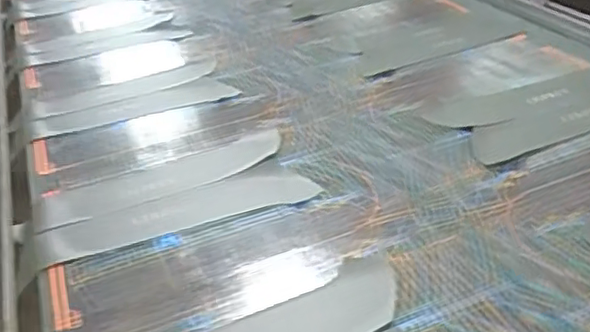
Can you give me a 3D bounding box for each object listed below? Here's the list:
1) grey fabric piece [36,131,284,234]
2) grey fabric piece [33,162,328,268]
[{"bbox_3d":[-0.216,0.017,1.016,0.412,0.014,0.122,-15,34,-15],"label":"grey fabric piece"},{"bbox_3d":[-0.177,0.070,0.935,0.409,0.013,0.105,-16,34,-15],"label":"grey fabric piece"}]

